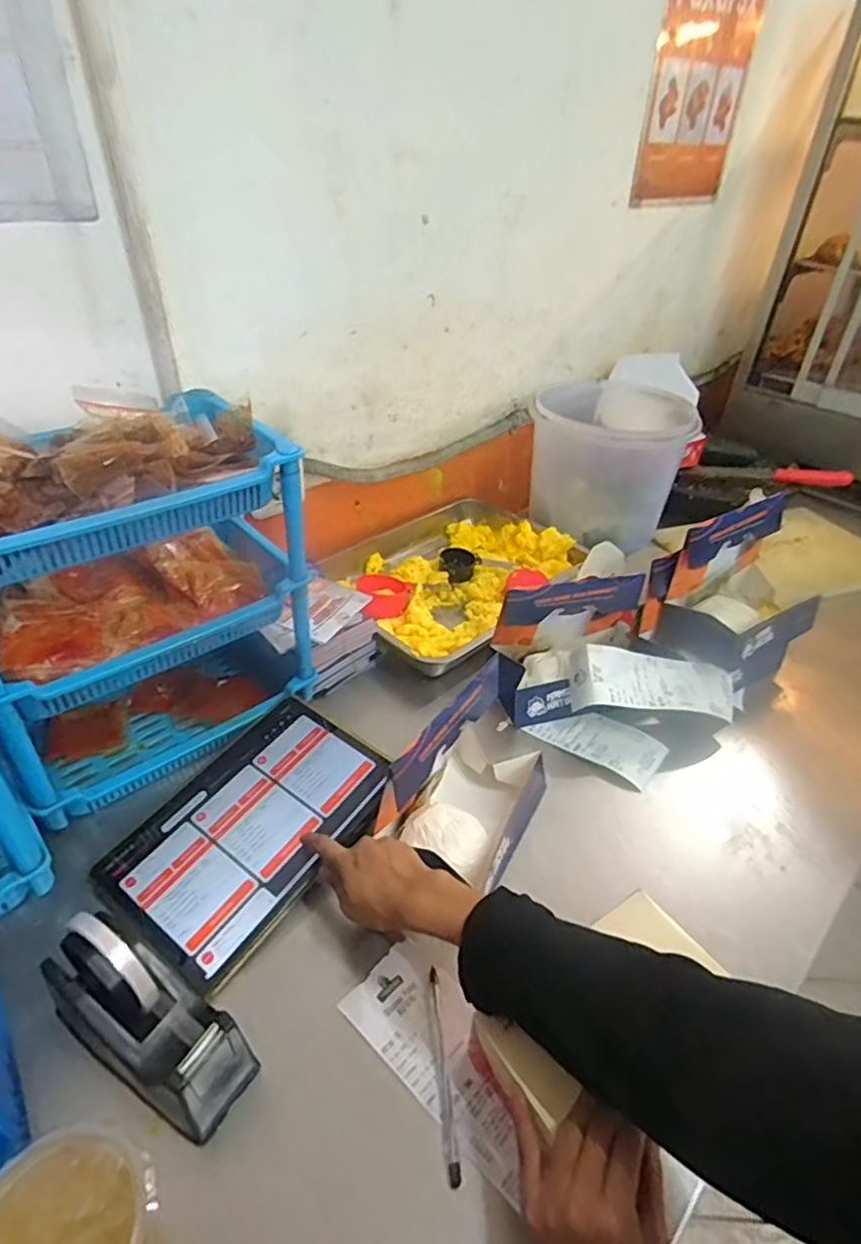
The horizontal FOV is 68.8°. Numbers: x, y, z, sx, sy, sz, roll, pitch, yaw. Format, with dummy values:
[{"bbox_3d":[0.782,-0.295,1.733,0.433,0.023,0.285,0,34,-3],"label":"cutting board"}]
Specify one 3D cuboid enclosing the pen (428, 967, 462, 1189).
[{"bbox_3d":[0.008,0.327,0.464,0.010,0.004,0.136,-2,37,-7],"label":"pen"}]

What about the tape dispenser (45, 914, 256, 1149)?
[{"bbox_3d":[-0.197,0.273,0.442,0.150,0.103,0.070,22,41,23],"label":"tape dispenser"}]

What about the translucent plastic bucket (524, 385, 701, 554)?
[{"bbox_3d":[0.310,-0.265,1.099,0.235,0.226,0.267,21,41,23],"label":"translucent plastic bucket"}]

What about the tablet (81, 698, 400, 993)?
[{"bbox_3d":[-0.167,0.186,0.596,0.159,0.008,0.250,28,51,23],"label":"tablet"}]

